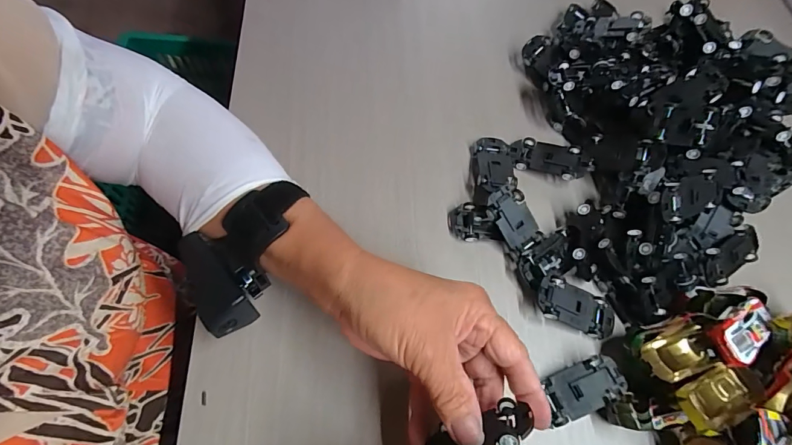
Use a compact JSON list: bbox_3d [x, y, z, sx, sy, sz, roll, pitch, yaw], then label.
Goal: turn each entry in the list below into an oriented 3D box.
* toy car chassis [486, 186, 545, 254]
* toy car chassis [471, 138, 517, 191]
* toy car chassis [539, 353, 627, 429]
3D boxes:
[{"bbox_3d":[0.092,-0.003,0.310,0.031,0.008,0.050,-39,99,-7],"label":"toy car chassis"},{"bbox_3d":[0.084,-0.048,0.340,0.033,0.010,0.062,2,52,0],"label":"toy car chassis"},{"bbox_3d":[0.126,0.114,0.273,0.055,0.014,0.030,-21,70,-12],"label":"toy car chassis"}]

